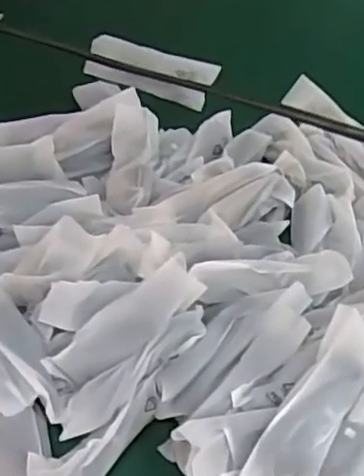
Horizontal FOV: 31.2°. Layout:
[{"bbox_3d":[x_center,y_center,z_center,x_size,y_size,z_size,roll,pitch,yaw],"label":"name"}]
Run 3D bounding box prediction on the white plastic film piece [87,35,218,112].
[{"bbox_3d":[-0.041,-0.206,0.804,0.164,0.023,0.069,20,56,16],"label":"white plastic film piece"}]

